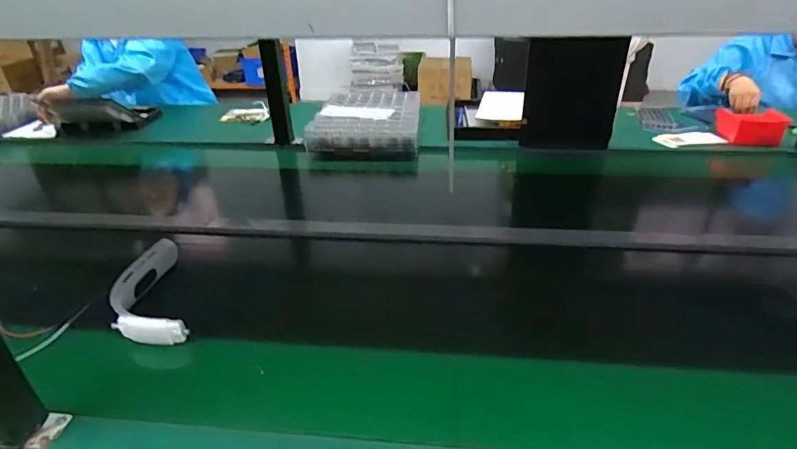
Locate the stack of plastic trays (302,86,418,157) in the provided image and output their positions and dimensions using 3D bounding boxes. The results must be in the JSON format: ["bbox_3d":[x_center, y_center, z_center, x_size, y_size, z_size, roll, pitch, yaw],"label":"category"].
[{"bbox_3d":[-0.086,-0.305,1.359,0.297,0.083,0.419,1,30,3],"label":"stack of plastic trays"}]

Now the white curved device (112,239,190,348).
[{"bbox_3d":[-0.374,0.093,0.687,0.087,0.054,0.229,-15,33,-23],"label":"white curved device"}]

